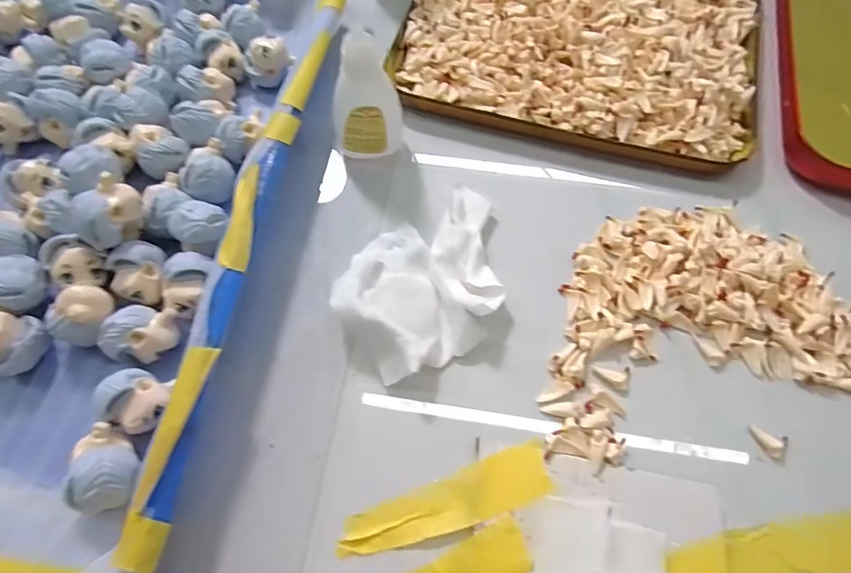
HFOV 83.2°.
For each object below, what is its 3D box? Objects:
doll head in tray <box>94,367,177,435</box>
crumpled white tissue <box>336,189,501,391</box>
[{"bbox_3d":[-0.111,0.045,0.186,0.024,0.021,0.022,0,65,0],"label":"doll head in tray"},{"bbox_3d":[0.001,-0.004,0.212,0.082,0.018,0.071,-23,67,-11],"label":"crumpled white tissue"}]

